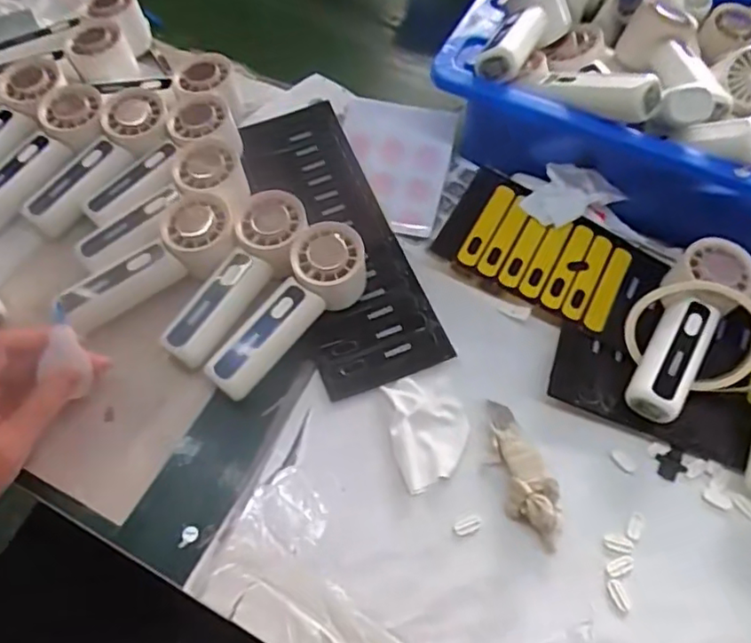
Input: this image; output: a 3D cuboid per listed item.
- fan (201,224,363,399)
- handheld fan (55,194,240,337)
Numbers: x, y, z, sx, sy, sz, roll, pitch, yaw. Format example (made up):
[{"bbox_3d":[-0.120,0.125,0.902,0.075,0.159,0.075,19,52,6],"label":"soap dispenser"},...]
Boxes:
[{"bbox_3d":[-0.066,-0.006,0.477,0.057,0.052,0.158,36,77,17],"label":"fan"},{"bbox_3d":[-0.187,-0.051,0.490,0.156,0.038,0.065,-29,62,7],"label":"handheld fan"}]

